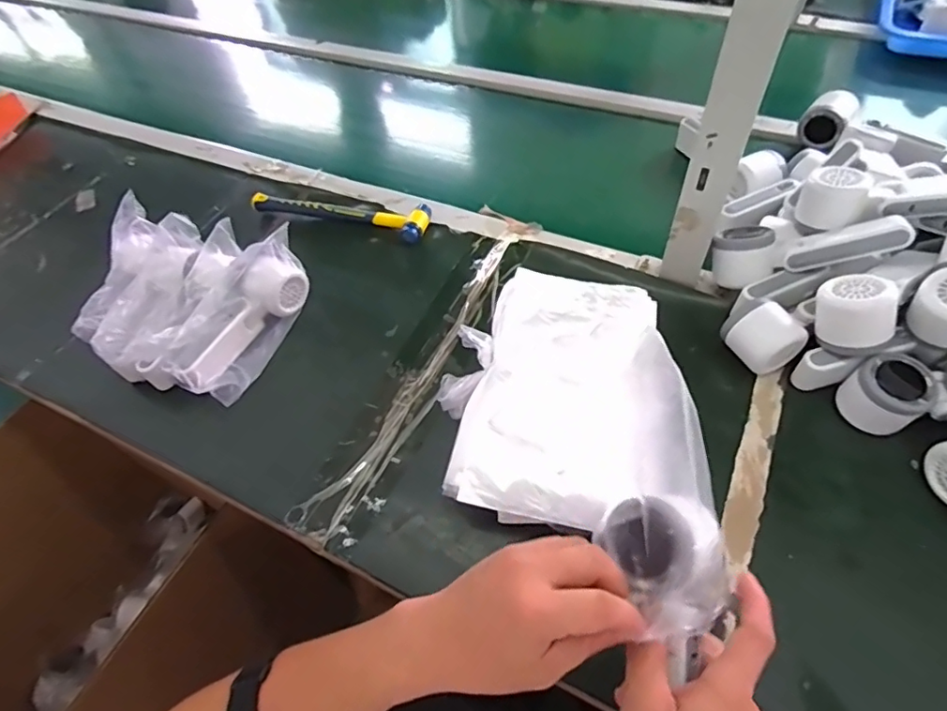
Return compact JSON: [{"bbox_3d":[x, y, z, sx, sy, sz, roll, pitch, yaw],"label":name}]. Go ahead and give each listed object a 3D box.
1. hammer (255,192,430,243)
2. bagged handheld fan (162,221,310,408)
[{"bbox_3d":[-0.174,-0.194,0.719,0.241,0.022,0.059,15,57,15],"label":"hammer"},{"bbox_3d":[-0.244,-0.043,0.582,0.058,0.081,0.188,17,58,17],"label":"bagged handheld fan"}]

